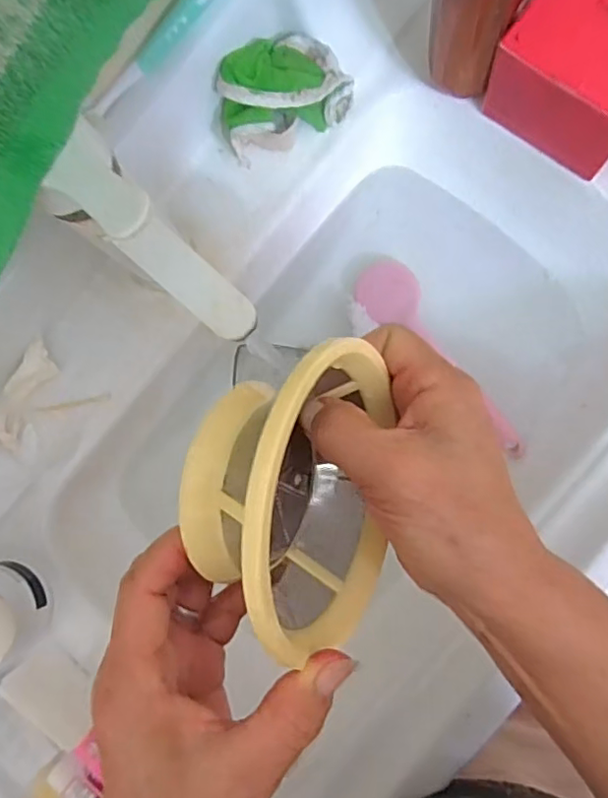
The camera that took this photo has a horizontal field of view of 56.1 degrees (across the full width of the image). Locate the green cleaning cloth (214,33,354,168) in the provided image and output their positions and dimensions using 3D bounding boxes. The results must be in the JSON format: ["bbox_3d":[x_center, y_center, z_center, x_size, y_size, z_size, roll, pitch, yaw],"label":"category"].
[{"bbox_3d":[-0.017,-0.233,0.427,0.098,0.051,0.064,-21,84,5],"label":"green cleaning cloth"}]

